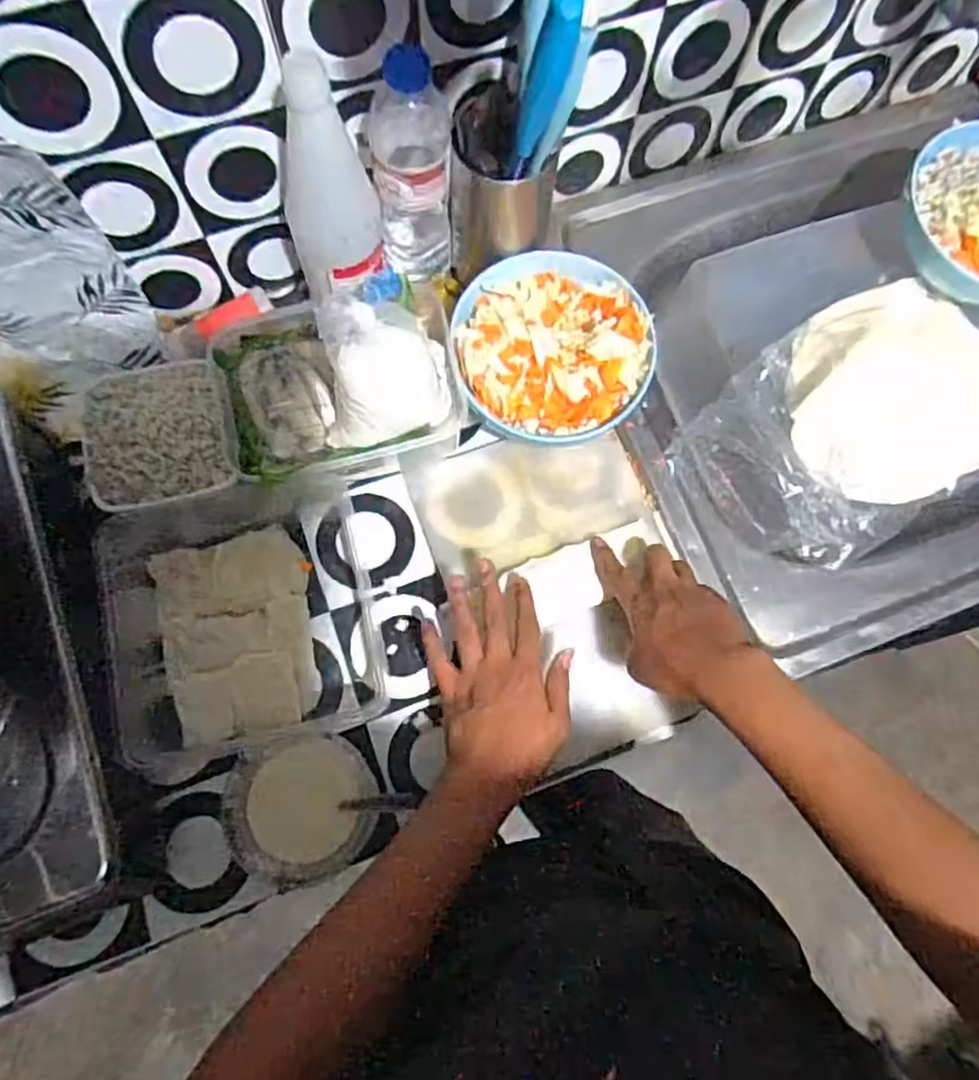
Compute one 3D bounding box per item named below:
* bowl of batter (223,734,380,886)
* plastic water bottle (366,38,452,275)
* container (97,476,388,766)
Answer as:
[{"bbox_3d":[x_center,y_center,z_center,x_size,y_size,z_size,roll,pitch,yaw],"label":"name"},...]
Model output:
[{"bbox_3d":[-0.145,0.206,0.545,0.109,0.038,0.100,1,75,-2],"label":"bowl of batter"},{"bbox_3d":[-0.062,-0.295,0.570,0.061,0.210,0.063,-7,75,-4],"label":"plastic water bottle"},{"bbox_3d":[-0.200,0.057,0.577,0.200,0.055,0.212,-10,75,-5],"label":"container"}]

